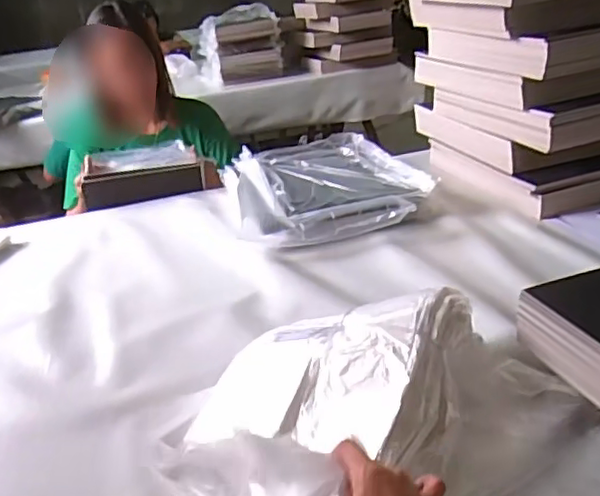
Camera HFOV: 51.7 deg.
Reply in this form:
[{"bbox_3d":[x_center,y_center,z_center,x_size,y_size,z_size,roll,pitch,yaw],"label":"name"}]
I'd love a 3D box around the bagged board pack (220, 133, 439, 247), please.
[{"bbox_3d":[0.043,-0.110,1.198,0.352,0.088,0.409,-9,25,-7],"label":"bagged board pack"}]

